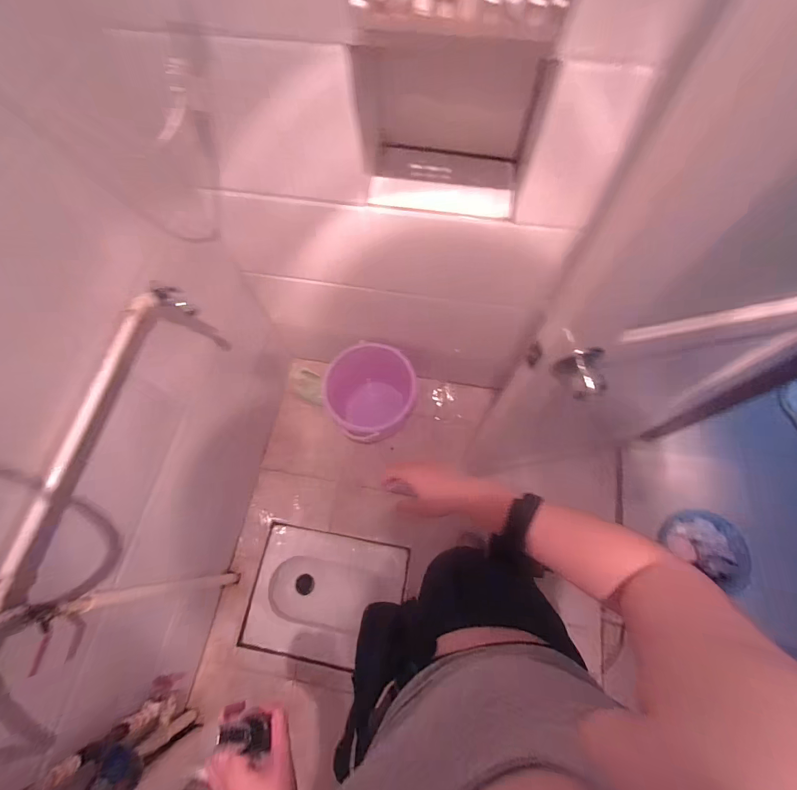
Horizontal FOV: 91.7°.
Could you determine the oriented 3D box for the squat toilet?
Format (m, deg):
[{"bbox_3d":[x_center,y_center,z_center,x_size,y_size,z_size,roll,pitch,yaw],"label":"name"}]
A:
[{"bbox_3d":[-0.270,0.781,1.506,0.542,0.127,0.431,9,69,5],"label":"squat toilet"}]

